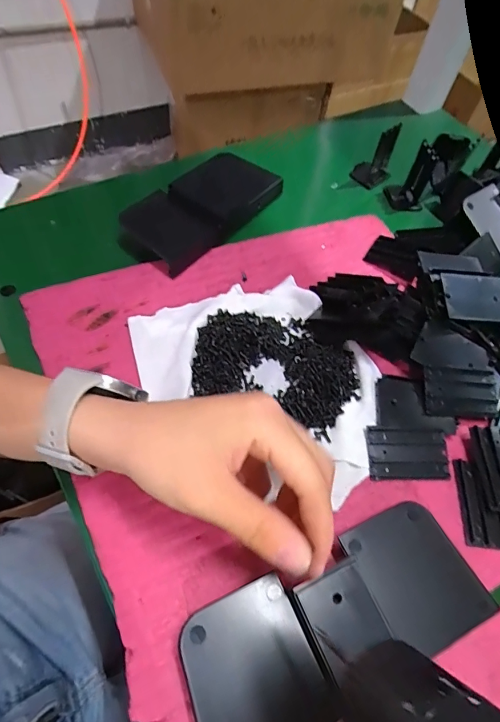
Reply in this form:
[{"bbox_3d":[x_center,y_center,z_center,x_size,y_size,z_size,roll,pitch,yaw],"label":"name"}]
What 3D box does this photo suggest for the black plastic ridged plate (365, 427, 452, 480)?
[{"bbox_3d":[0.106,0.062,0.283,0.053,0.004,0.033,2,76,-6],"label":"black plastic ridged plate"}]

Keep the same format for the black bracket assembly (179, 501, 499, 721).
[{"bbox_3d":[0.047,0.132,0.215,0.160,0.018,0.069,-19,63,-19],"label":"black bracket assembly"}]

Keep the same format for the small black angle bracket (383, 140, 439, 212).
[{"bbox_3d":[0.164,-0.188,0.428,0.036,0.060,0.031,16,59,4],"label":"small black angle bracket"}]

